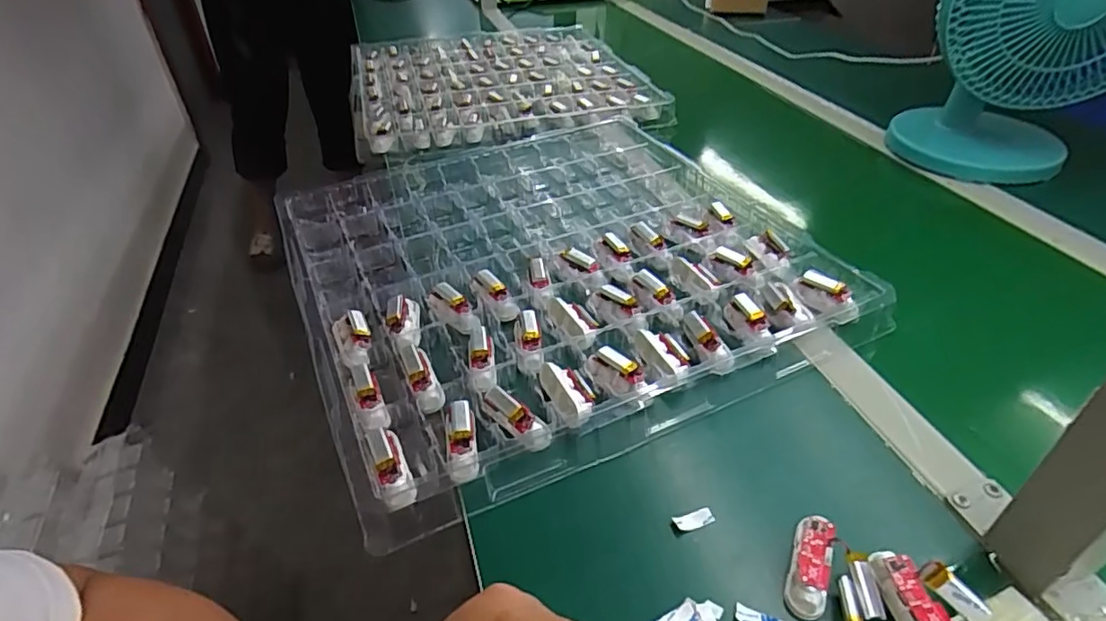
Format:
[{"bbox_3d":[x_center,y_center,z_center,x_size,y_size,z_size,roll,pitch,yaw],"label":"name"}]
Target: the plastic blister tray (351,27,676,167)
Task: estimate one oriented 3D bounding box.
[{"bbox_3d":[-0.098,-0.381,0.979,0.452,0.035,0.476,-12,42,-12],"label":"plastic blister tray"}]

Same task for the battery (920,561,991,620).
[{"bbox_3d":[0.224,0.157,0.324,0.040,0.015,0.010,45,52,5],"label":"battery"}]

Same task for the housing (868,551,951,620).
[{"bbox_3d":[0.198,0.162,0.325,0.018,0.019,0.061,-8,41,-8],"label":"housing"}]

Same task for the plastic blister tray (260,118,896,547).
[{"bbox_3d":[-0.012,-0.060,0.590,0.449,0.033,0.472,-18,43,-19],"label":"plastic blister tray"}]

